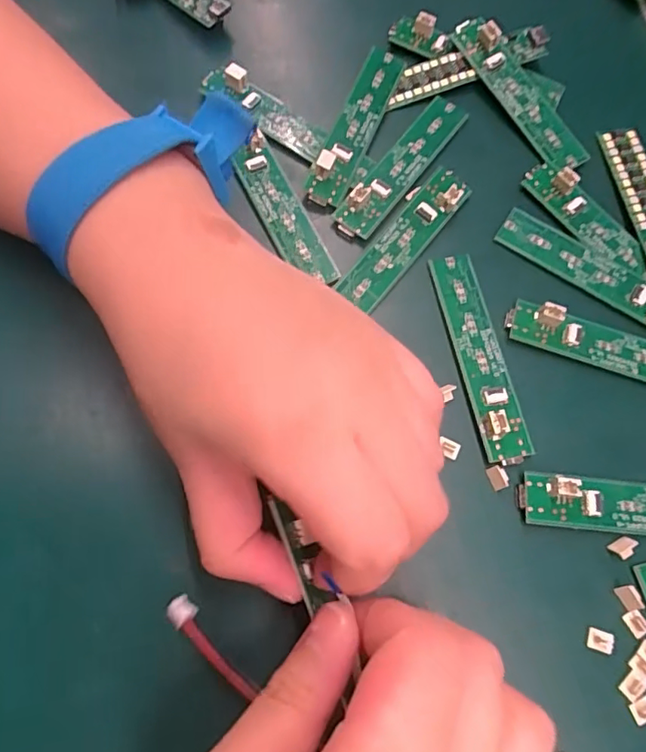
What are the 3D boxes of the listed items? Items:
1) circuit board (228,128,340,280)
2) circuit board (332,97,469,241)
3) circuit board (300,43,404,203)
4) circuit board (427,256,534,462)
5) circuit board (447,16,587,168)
[{"bbox_3d":[-0.016,-0.066,0.218,0.018,0.006,0.065,-25,79,-10],"label":"circuit board"},{"bbox_3d":[0.033,-0.090,0.227,0.017,0.008,0.082,35,71,8],"label":"circuit board"},{"bbox_3d":[0.014,-0.107,0.228,0.016,0.011,0.081,22,70,3],"label":"circuit board"},{"bbox_3d":[0.059,-0.009,0.203,0.017,0.008,0.083,-9,71,-8],"label":"circuit board"},{"bbox_3d":[0.086,-0.124,0.238,0.017,0.006,0.081,-35,84,4],"label":"circuit board"}]

